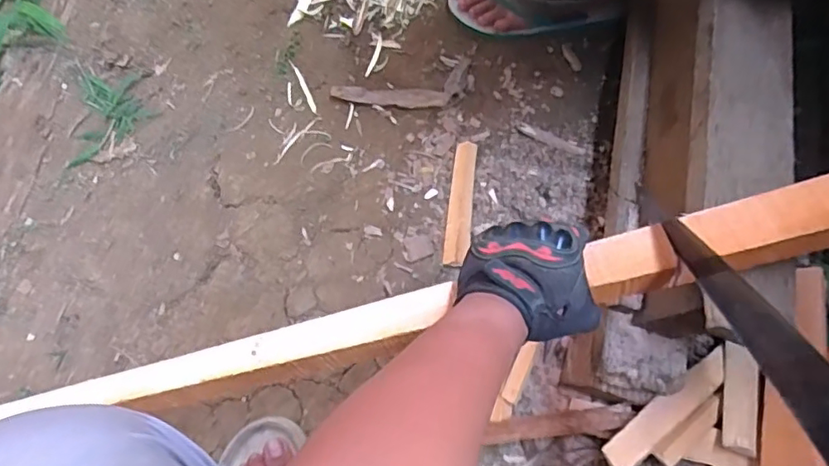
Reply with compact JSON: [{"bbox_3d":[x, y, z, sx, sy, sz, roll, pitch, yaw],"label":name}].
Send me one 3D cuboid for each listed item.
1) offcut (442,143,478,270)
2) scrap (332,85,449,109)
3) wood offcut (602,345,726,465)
[{"bbox_3d":[0.065,-0.048,0.798,0.032,0.006,0.171,6,70,4],"label":"offcut"},{"bbox_3d":[-0.037,-0.199,0.851,0.169,0.014,0.028,3,69,2],"label":"scrap"},{"bbox_3d":[0.283,0.193,0.639,0.203,0.015,0.033,-30,71,-23],"label":"wood offcut"}]

